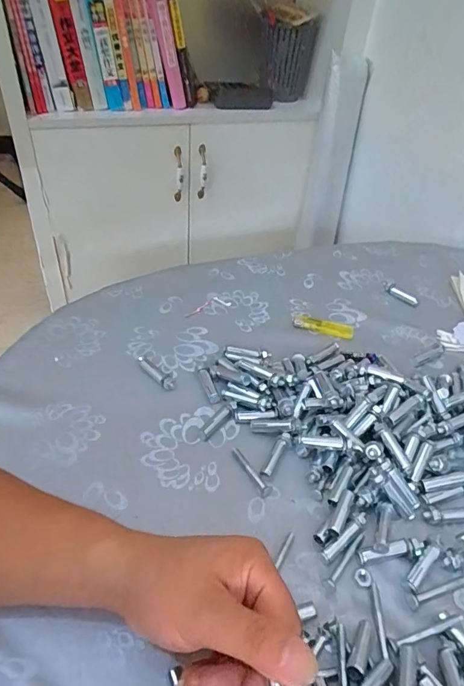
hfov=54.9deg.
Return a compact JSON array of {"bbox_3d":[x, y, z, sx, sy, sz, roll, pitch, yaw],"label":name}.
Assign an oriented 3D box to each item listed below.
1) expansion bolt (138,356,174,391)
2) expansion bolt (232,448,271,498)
[{"bbox_3d":[-0.084,0.032,0.493,0.014,0.009,0.055,-32,54,-33],"label":"expansion bolt"},{"bbox_3d":[0.016,0.119,0.415,0.010,0.004,0.057,-23,49,-27],"label":"expansion bolt"}]

